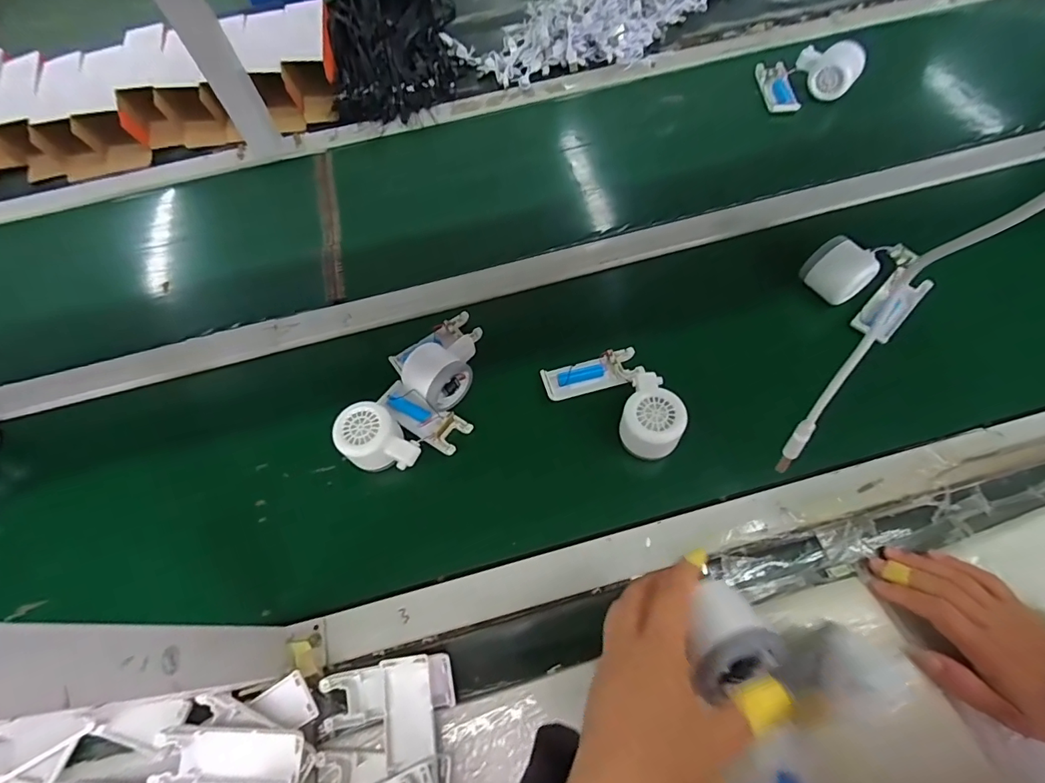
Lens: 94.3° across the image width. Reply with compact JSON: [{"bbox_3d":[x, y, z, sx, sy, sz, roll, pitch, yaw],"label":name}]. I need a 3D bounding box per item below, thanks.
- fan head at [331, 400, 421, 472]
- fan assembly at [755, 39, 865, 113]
[{"bbox_3d":[-0.147,0.051,0.483,0.058,0.036,0.079,-42,67,-14],"label":"fan head"},{"bbox_3d":[0.418,-0.471,0.706,0.129,0.050,0.100,-10,64,0],"label":"fan assembly"}]

